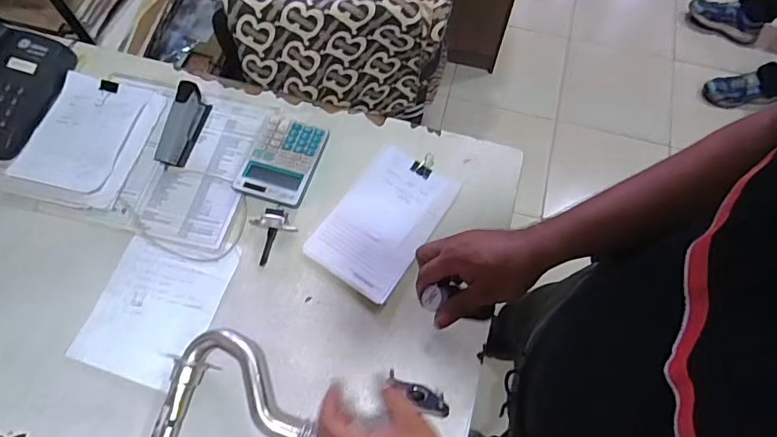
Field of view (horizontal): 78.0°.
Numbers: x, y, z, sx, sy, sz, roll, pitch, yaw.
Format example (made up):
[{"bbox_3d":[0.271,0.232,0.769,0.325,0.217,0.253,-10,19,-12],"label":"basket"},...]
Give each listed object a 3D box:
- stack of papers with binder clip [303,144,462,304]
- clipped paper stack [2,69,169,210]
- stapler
[{"bbox_3d":[-0.005,-0.001,0.715,0.138,0.017,0.220,32,69,12],"label":"stack of papers with binder clip"},{"bbox_3d":[-0.472,-0.131,0.760,0.158,0.027,0.229,13,67,4],"label":"clipped paper stack"},{"bbox_3d":[-0.322,-0.144,0.741,0.034,0.069,0.121,14,67,5],"label":"stapler"}]

